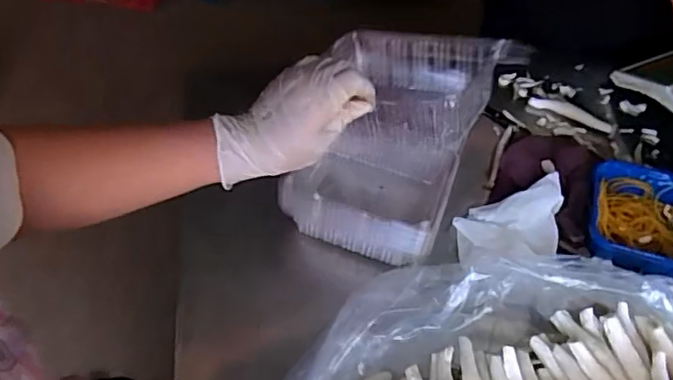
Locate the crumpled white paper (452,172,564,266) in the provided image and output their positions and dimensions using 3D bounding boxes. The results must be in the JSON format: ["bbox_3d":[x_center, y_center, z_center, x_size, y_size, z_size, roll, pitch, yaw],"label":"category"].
[{"bbox_3d":[0.203,0.040,0.678,0.124,0.050,0.074,-12,58,-8],"label":"crumpled white paper"}]

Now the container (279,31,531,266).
[{"bbox_3d":[0.050,-0.046,0.605,0.169,0.205,0.157,18,60,12],"label":"container"}]

